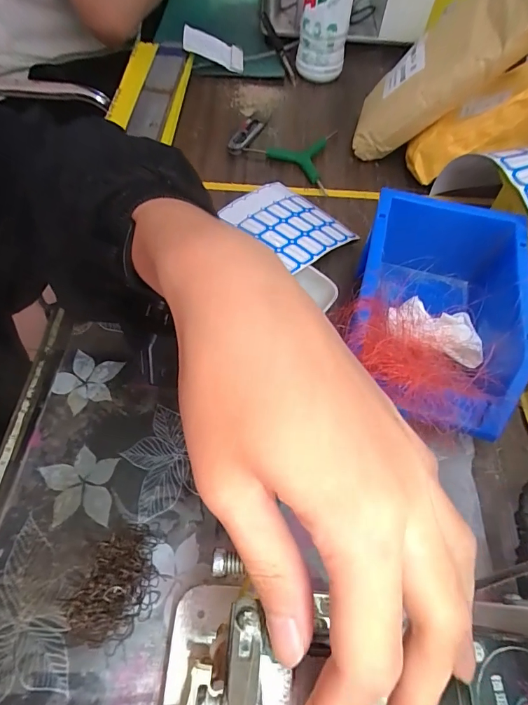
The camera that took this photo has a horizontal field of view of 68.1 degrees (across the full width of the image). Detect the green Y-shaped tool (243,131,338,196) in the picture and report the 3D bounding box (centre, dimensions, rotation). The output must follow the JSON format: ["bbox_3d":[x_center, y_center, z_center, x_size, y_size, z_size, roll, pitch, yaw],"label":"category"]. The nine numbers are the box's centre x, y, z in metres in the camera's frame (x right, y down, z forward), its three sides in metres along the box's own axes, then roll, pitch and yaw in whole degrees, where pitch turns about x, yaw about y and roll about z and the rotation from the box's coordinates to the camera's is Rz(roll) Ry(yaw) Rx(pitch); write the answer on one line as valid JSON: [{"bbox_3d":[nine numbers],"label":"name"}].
[{"bbox_3d":[0.051,-0.245,0.473,0.110,0.009,0.095,32,65,14],"label":"green Y-shaped tool"}]

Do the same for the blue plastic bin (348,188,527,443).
[{"bbox_3d":[0.130,-0.032,0.318,0.129,0.081,0.185,15,62,6],"label":"blue plastic bin"}]

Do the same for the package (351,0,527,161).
[{"bbox_3d":[0.195,-0.300,0.403,0.070,0.216,0.104,39,61,-20],"label":"package"}]

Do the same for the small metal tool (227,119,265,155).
[{"bbox_3d":[-0.024,-0.267,0.487,0.026,0.016,0.072,24,63,11],"label":"small metal tool"}]

